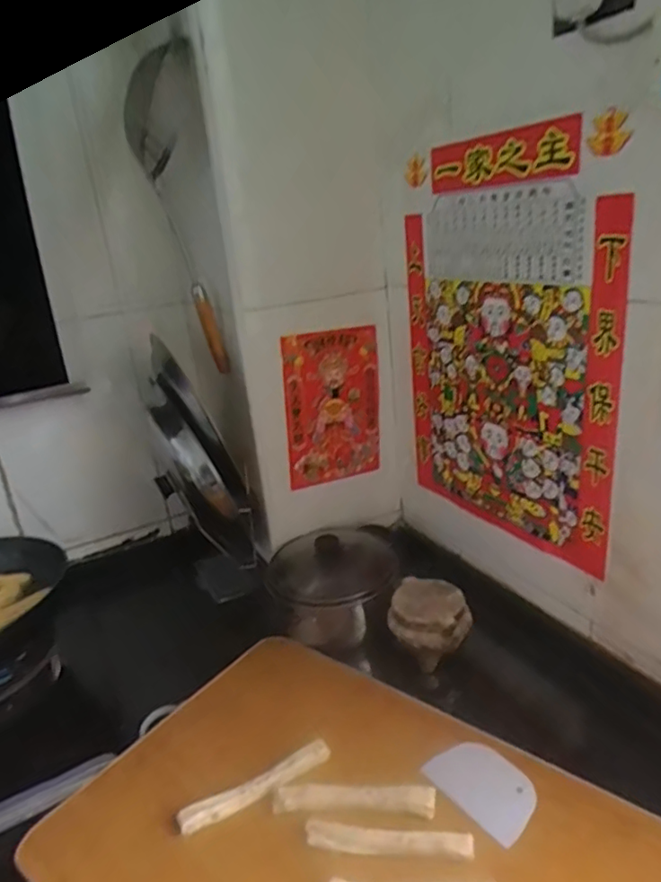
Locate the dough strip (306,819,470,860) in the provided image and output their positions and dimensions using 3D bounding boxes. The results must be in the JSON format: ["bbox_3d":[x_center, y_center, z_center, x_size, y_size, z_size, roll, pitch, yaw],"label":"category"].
[{"bbox_3d":[0.054,0.382,0.564,0.159,0.009,0.020,-2,21,12],"label":"dough strip"}]

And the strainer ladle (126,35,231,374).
[{"bbox_3d":[-0.190,-0.268,0.760,0.082,0.379,0.124,-12,21,-13],"label":"strainer ladle"}]

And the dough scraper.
[{"bbox_3d":[0.162,0.361,0.616,0.077,0.006,0.109,-23,26,-26],"label":"dough scraper"}]

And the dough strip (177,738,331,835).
[{"bbox_3d":[-0.078,0.370,0.630,0.168,0.017,0.024,-16,22,-22],"label":"dough strip"}]

